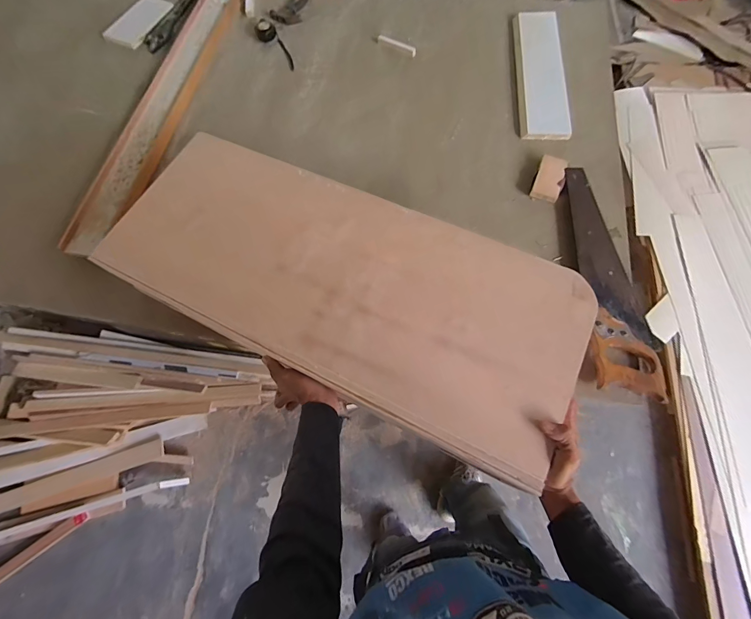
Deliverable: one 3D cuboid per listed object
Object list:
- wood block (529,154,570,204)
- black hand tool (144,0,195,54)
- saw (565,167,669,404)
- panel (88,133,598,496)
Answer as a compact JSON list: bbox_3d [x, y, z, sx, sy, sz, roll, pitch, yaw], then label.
[{"bbox_3d":[0.414,-0.309,0.831,0.059,0.018,0.123,22,72,10],"label":"wood block"},{"bbox_3d":[-0.651,-0.975,1.149,0.066,0.027,0.349,15,71,8],"label":"black hand tool"},{"bbox_3d":[0.491,-0.087,0.735,0.128,0.030,0.525,3,69,4],"label":"saw"},{"bbox_3d":[-0.070,-0.052,0.600,0.804,0.025,0.356,24,73,10],"label":"panel"}]

